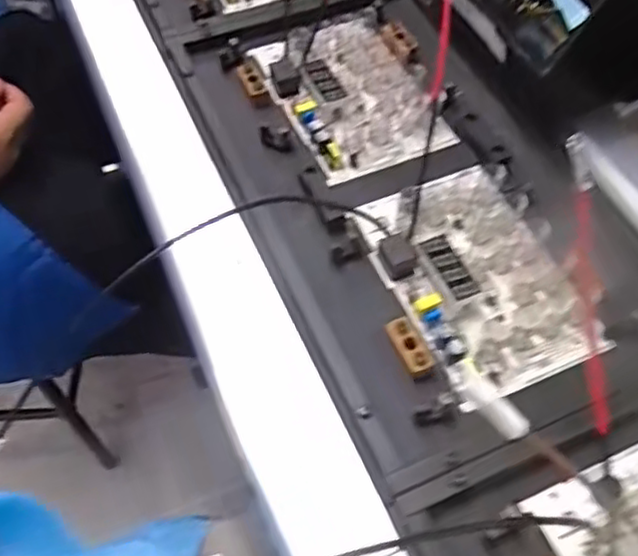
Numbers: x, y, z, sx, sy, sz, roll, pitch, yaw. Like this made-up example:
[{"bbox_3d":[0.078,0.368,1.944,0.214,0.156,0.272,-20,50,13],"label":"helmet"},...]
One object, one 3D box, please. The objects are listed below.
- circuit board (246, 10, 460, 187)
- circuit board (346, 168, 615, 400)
[{"bbox_3d":[0.019,-0.127,0.440,0.089,0.015,0.133,-21,61,-12],"label":"circuit board"},{"bbox_3d":[0.084,-0.006,0.362,0.089,0.015,0.132,-22,61,-12],"label":"circuit board"}]

